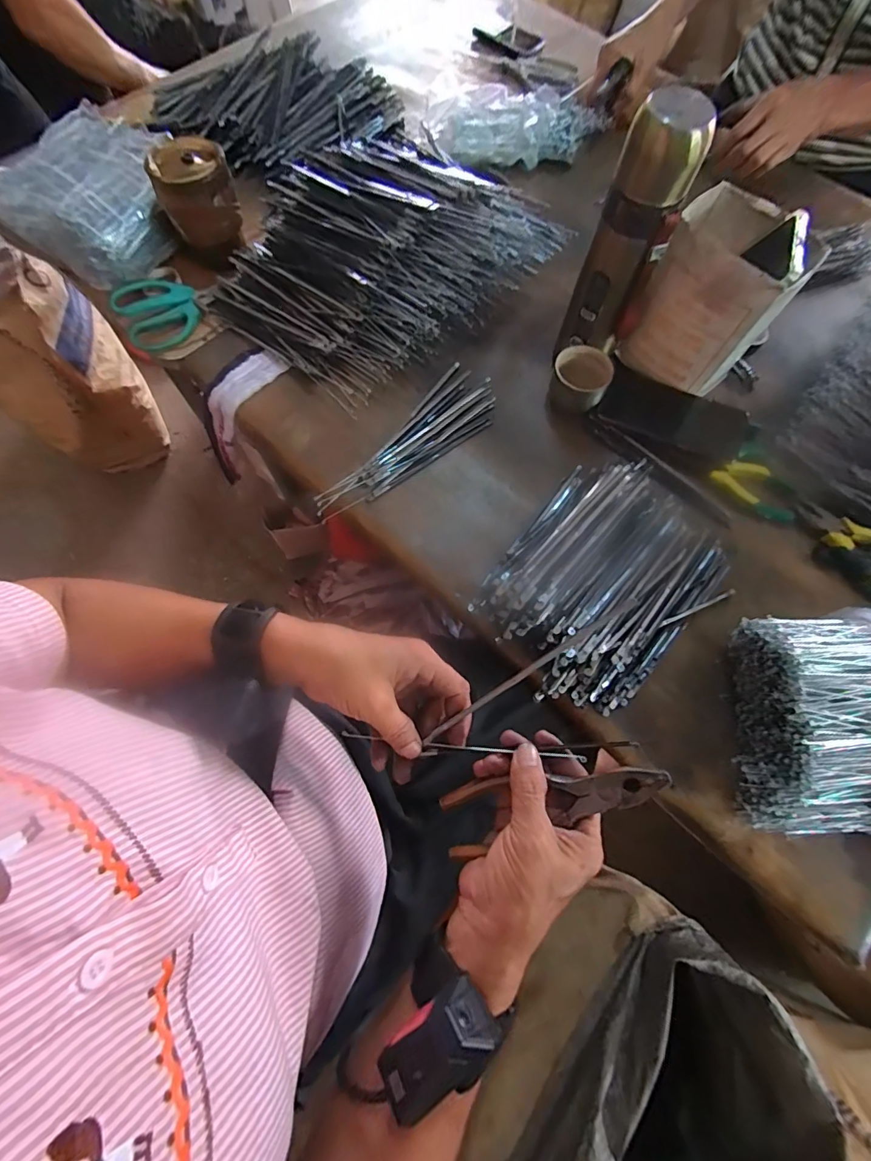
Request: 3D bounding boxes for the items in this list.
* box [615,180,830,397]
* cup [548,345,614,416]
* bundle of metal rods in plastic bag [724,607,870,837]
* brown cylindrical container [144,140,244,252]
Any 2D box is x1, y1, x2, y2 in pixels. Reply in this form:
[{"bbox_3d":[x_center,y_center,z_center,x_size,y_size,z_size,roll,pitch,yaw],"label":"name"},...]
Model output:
[{"bbox_3d":[0.285,-0.291,0.481,0.120,0.142,0.101,34,74,9],"label":"box"},{"bbox_3d":[0.164,-0.225,0.523,0.058,0.050,0.057,1,71,-2],"label":"cup"},{"bbox_3d":[0.372,0.113,0.391,0.206,0.088,0.232,8,71,1],"label":"bundle of metal rods in plastic bag"},{"bbox_3d":[-0.276,-0.451,0.541,0.082,0.078,0.069,-15,72,-7],"label":"brown cylindrical container"}]

